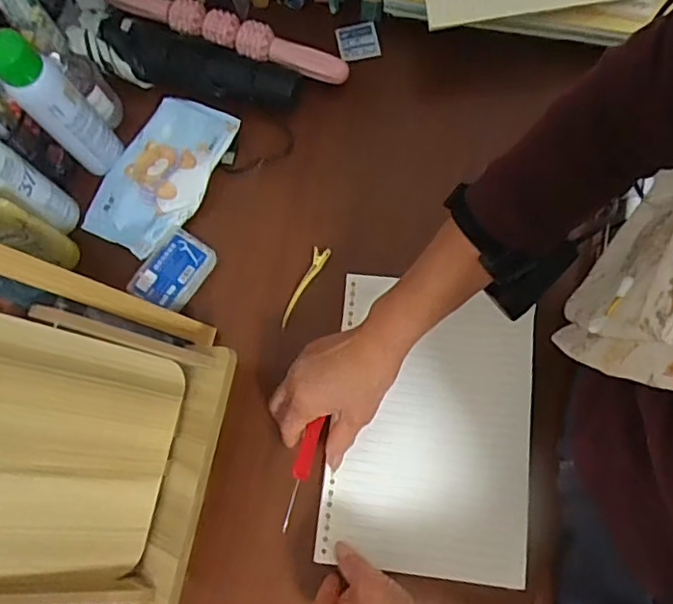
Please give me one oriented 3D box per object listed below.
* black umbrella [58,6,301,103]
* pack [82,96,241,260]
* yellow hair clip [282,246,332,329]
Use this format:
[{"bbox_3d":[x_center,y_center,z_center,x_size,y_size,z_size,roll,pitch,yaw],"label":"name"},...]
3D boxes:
[{"bbox_3d":[-0.152,-0.248,0.570,0.224,0.040,0.067,18,78,8],"label":"black umbrella"},{"bbox_3d":[-0.176,-0.129,0.570,0.097,0.021,0.165,24,79,9],"label":"pack"},{"bbox_3d":[-0.030,-0.014,0.544,0.016,0.009,0.085,24,79,6],"label":"yellow hair clip"}]

